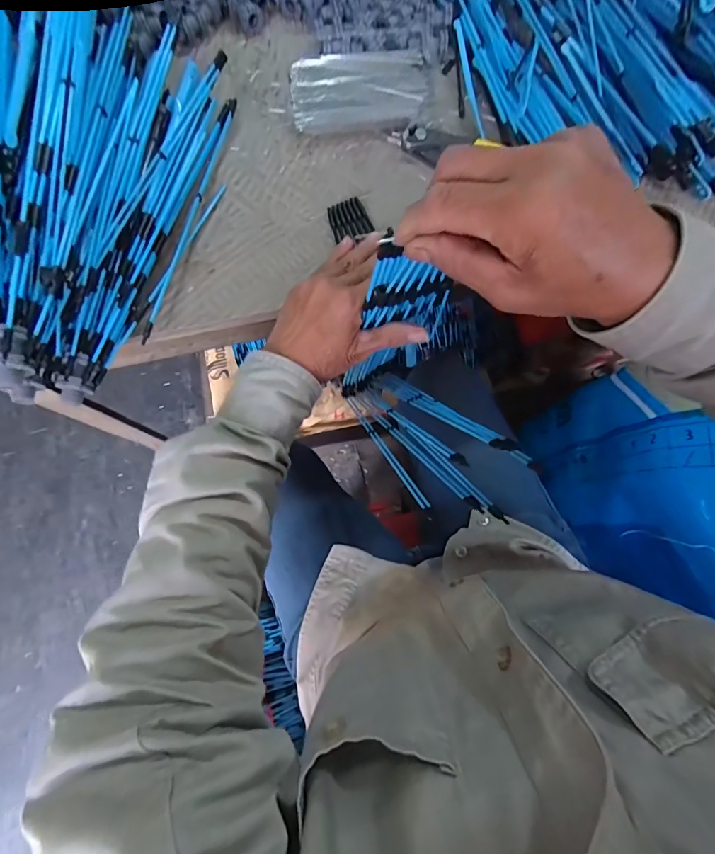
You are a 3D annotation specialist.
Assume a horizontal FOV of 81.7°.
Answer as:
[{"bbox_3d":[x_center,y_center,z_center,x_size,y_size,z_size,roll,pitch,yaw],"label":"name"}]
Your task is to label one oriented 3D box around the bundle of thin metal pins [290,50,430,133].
[{"bbox_3d":[0.002,-0.321,0.394,0.127,0.017,0.072,-6,76,-2],"label":"bundle of thin metal pins"}]

